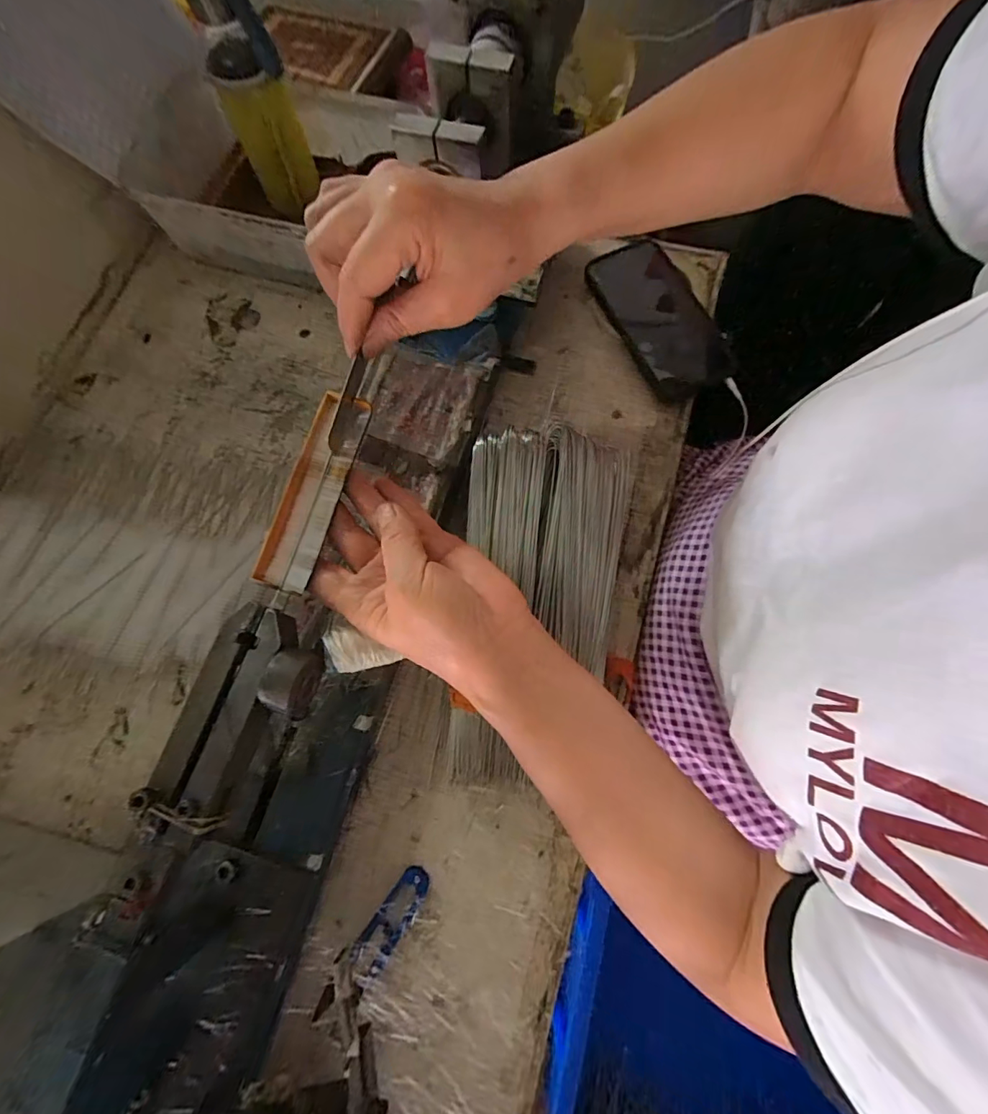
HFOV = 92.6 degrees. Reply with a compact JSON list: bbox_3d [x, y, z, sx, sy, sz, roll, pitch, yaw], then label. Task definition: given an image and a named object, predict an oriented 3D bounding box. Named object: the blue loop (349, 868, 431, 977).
[{"bbox_3d":[-0.073,0.263,0.343,0.024,0.010,0.072,35,78,10],"label":"blue loop"}]

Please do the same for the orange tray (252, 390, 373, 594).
[{"bbox_3d":[-0.106,-0.039,0.276,0.031,0.008,0.117,16,80,5],"label":"orange tray"}]

